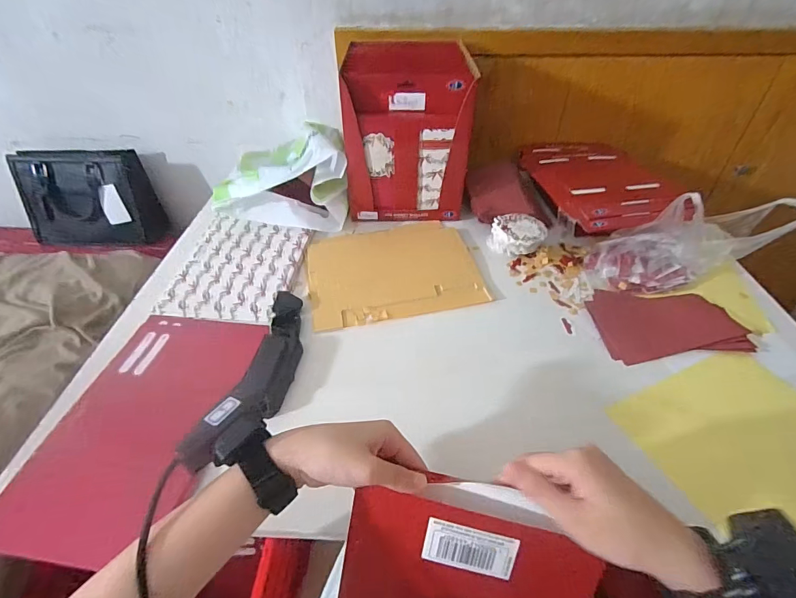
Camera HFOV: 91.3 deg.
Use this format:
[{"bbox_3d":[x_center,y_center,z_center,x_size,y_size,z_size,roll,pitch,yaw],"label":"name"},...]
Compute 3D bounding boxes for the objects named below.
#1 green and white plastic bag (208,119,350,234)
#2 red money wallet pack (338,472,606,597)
[{"bbox_3d":[-0.200,-0.241,0.719,0.219,0.120,0.221,0,45,1],"label":"green and white plastic bag"},{"bbox_3d":[0.048,0.261,0.325,0.195,0.231,0.017,11,15,4],"label":"red money wallet pack"}]

